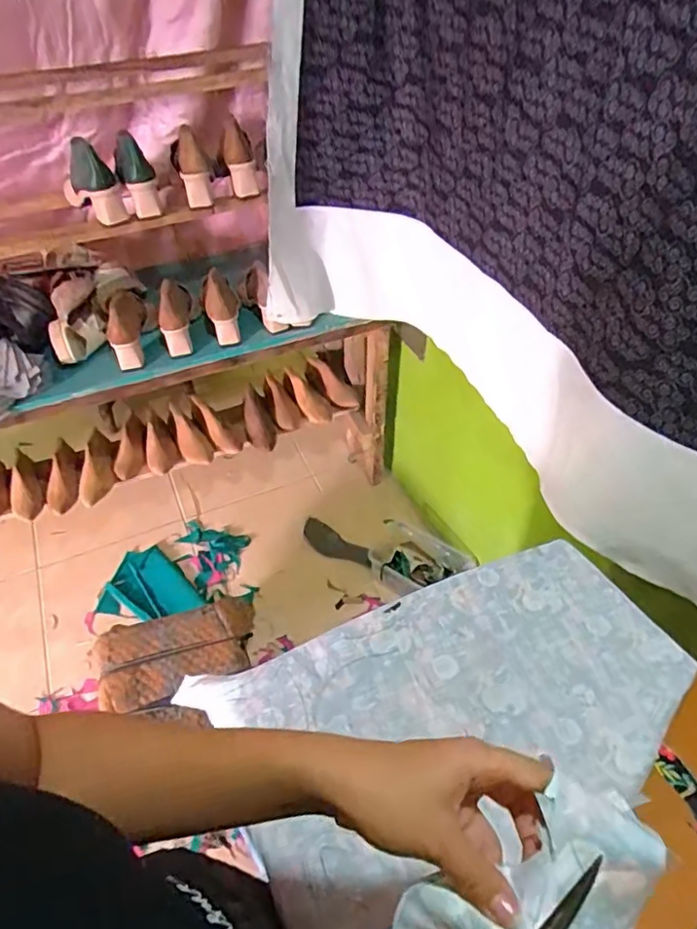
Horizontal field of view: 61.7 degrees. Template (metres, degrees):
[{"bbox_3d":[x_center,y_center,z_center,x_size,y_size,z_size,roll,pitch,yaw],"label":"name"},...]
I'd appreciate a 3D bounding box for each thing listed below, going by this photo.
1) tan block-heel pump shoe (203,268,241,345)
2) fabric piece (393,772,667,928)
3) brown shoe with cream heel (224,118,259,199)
[{"bbox_3d":[-0.261,-0.327,1.216,0.073,0.082,0.137,-13,67,-10],"label":"tan block-heel pump shoe"},{"bbox_3d":[0.095,0.233,0.297,0.124,0.085,0.093,-30,53,-24],"label":"fabric piece"},{"bbox_3d":[-0.207,-0.574,1.104,0.054,0.166,0.044,-5,74,-3],"label":"brown shoe with cream heel"}]

